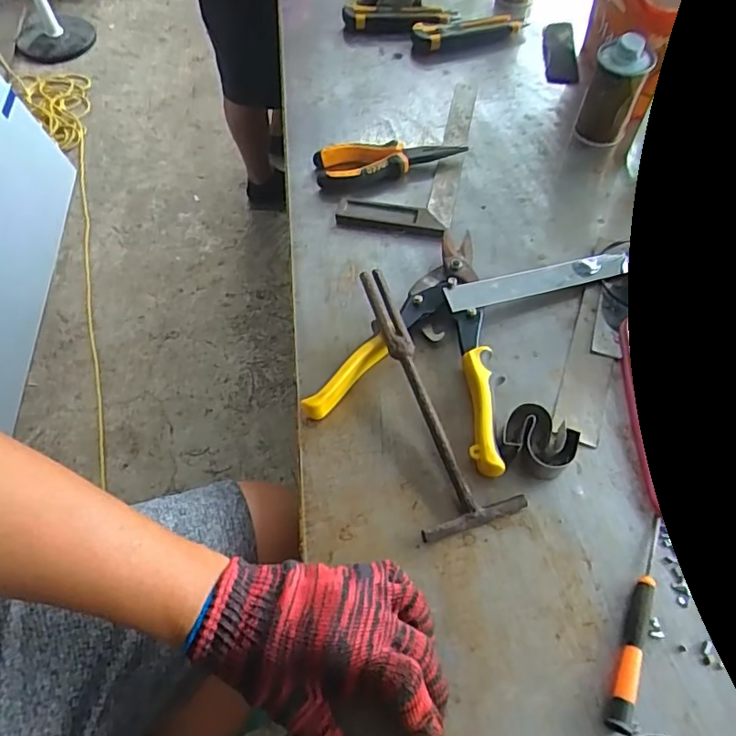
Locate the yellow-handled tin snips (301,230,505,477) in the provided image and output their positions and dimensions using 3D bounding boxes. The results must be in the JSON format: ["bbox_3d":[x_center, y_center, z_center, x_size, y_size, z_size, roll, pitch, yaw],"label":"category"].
[{"bbox_3d":[0.024,-0.022,0.469,0.147,0.029,0.230,0,59,0],"label":"yellow-handled tin snips"}]

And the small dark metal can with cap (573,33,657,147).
[{"bbox_3d":[0.254,-0.283,0.581,0.052,0.109,0.043,22,62,12],"label":"small dark metal can with cap"}]

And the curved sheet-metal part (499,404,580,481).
[{"bbox_3d":[0.128,0.054,0.417,0.051,0.027,0.042,23,62,13],"label":"curved sheet-metal part"}]

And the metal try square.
[{"bbox_3d":[0.051,-0.241,0.609,0.112,0.010,0.252,11,60,6],"label":"metal try square"}]

